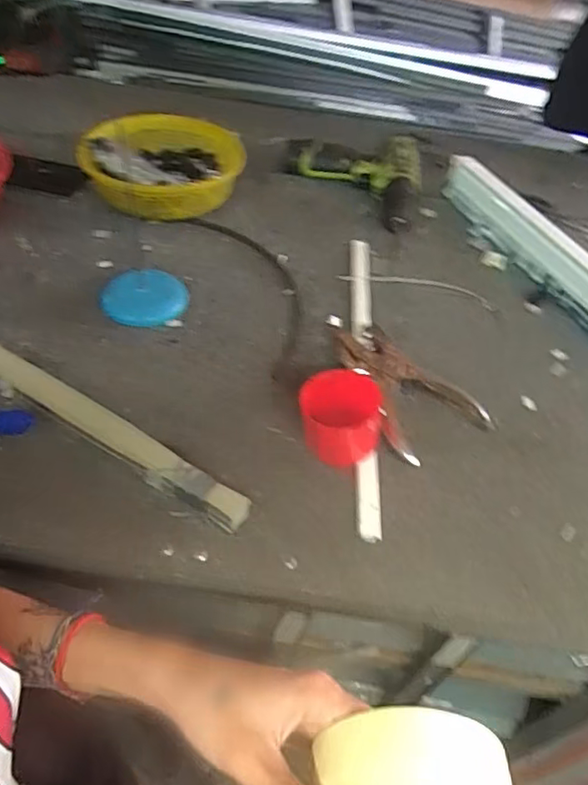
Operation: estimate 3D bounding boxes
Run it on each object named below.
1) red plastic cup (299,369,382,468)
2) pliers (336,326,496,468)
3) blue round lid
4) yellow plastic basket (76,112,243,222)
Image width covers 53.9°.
[{"bbox_3d":[0.040,0.023,0.487,0.069,0.054,0.067,3,47,-3],"label":"red plastic cup"},{"bbox_3d":[0.107,-0.008,0.554,0.101,0.023,0.153,-15,50,-18],"label":"pliers"},{"bbox_3d":[-0.155,-0.100,0.601,0.086,0.017,0.075,-4,48,-9],"label":"blue round lid"},{"bbox_3d":[-0.157,-0.278,0.710,0.171,0.067,0.170,6,47,0],"label":"yellow plastic basket"}]

